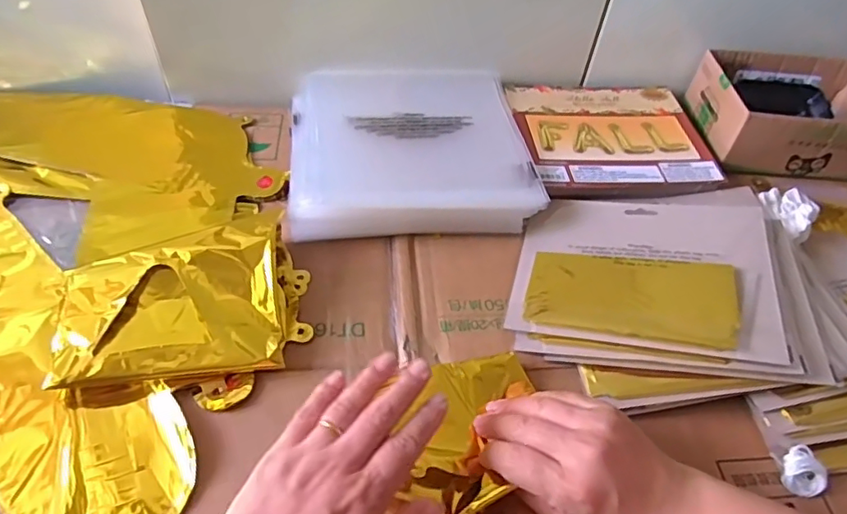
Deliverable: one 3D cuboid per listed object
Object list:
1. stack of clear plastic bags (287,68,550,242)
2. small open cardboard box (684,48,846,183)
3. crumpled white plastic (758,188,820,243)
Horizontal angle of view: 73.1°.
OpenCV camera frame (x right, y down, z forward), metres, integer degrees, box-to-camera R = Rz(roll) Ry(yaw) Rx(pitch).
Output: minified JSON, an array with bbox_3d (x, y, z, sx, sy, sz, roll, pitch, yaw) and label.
[{"bbox_3d":[-0.015,-0.114,0.559,0.223,0.034,0.243,-3,50,-8],"label":"stack of clear plastic bags"},{"bbox_3d":[0.389,-0.153,0.604,0.181,0.065,0.142,2,50,-4],"label":"small open cardboard box"},{"bbox_3d":[0.345,-0.043,0.529,0.042,0.025,0.075,15,36,7],"label":"crumpled white plastic"}]

